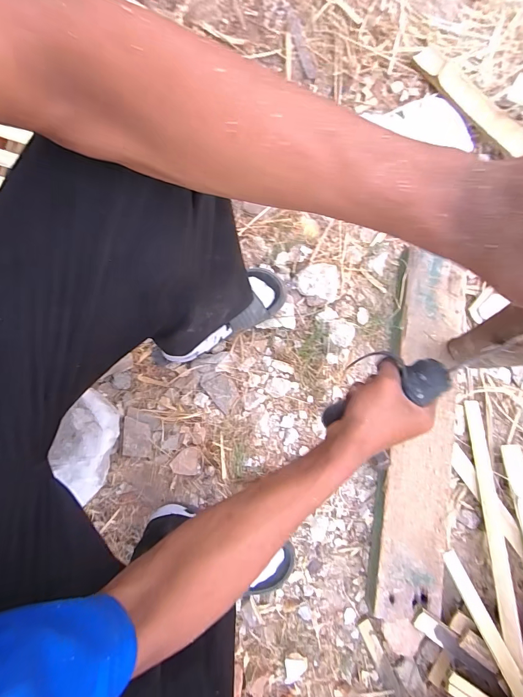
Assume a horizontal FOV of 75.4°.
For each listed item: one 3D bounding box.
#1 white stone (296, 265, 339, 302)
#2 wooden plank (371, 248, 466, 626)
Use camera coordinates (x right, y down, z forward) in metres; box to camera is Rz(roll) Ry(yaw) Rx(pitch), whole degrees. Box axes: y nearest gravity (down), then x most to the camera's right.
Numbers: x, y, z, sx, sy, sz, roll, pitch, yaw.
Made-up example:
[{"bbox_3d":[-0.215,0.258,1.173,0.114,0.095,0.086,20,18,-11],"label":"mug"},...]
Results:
[{"bbox_3d":[0.110,-0.129,0.663,0.084,0.040,0.076,15,83,7],"label":"white stone"},{"bbox_3d":[0.289,0.140,0.605,0.137,0.028,0.626,10,82,1],"label":"wooden plank"}]

